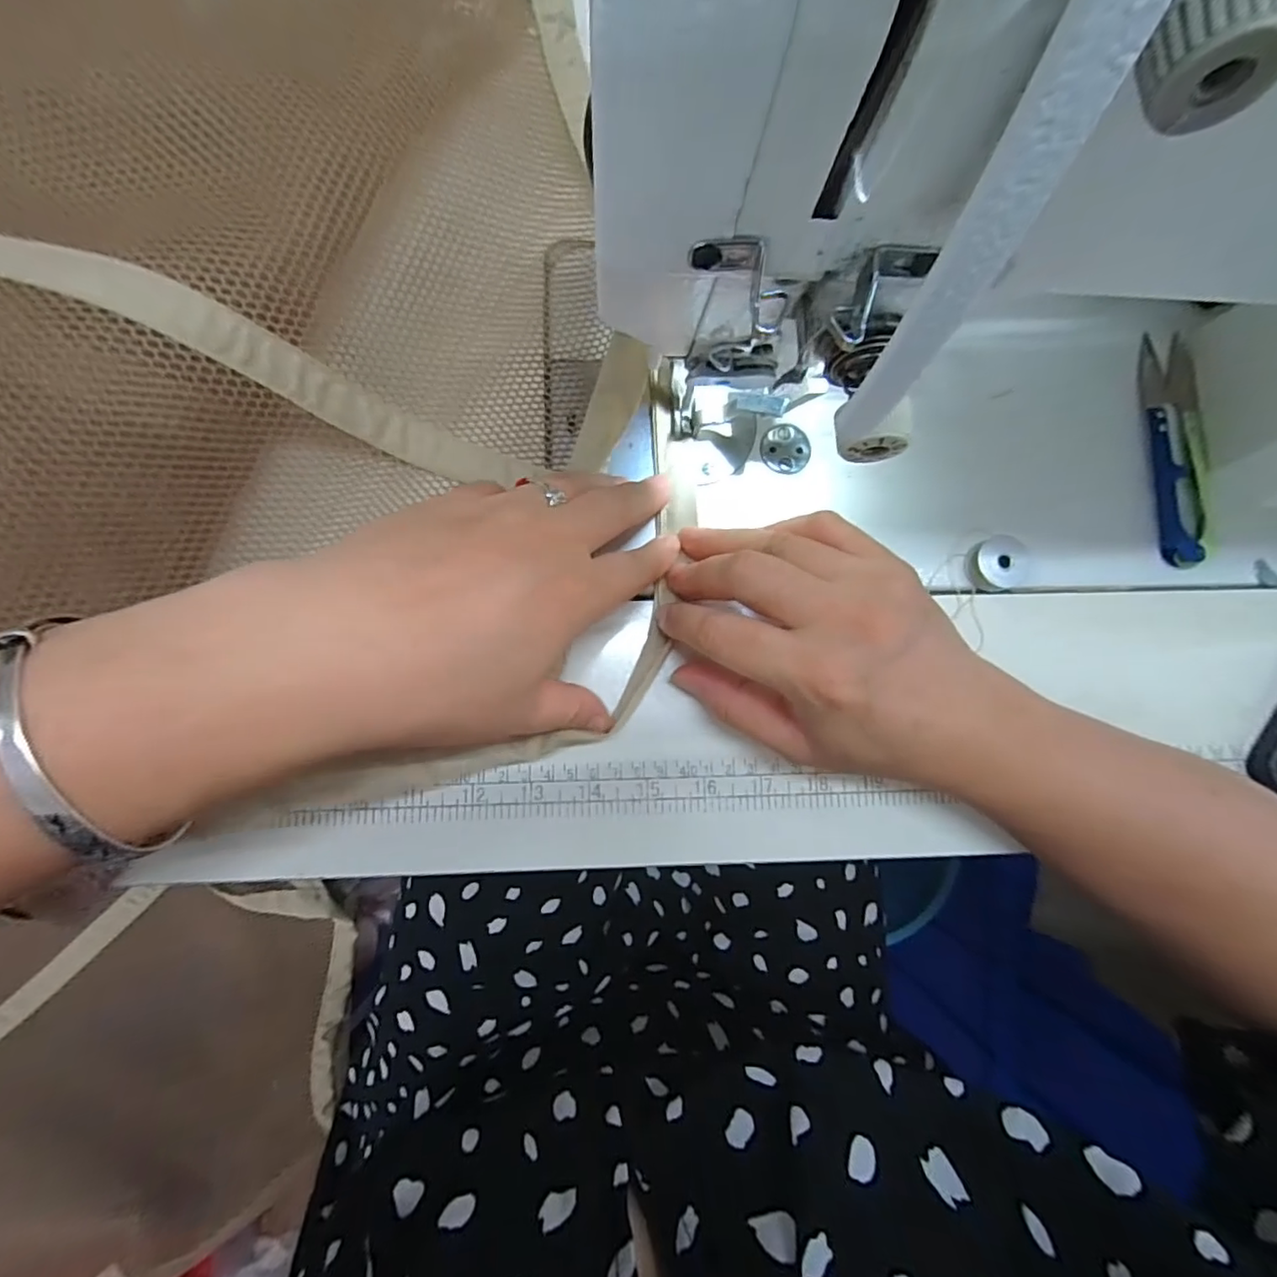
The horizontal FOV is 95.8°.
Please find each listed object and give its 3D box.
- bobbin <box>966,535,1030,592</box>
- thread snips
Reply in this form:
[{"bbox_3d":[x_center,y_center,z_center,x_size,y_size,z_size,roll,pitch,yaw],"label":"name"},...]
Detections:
[{"bbox_3d":[0.170,-0.036,0.274,0.027,0.011,0.025,0,84,-3],"label":"bobbin"},{"bbox_3d":[0.270,-0.095,0.286,0.028,0.008,0.118,1,84,-3],"label":"thread snips"}]

